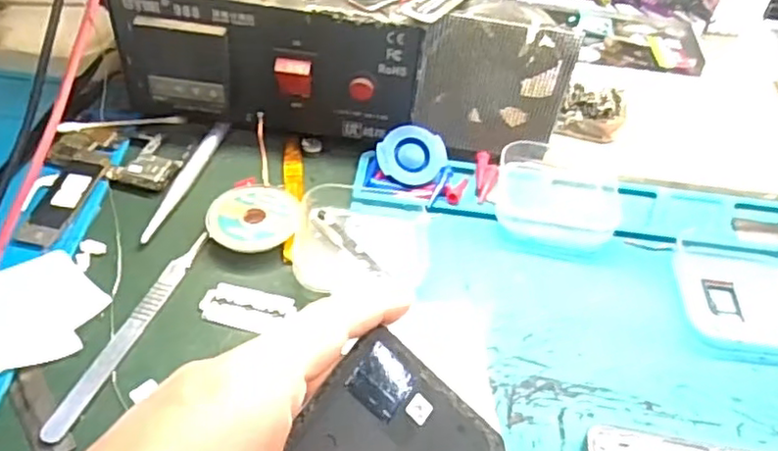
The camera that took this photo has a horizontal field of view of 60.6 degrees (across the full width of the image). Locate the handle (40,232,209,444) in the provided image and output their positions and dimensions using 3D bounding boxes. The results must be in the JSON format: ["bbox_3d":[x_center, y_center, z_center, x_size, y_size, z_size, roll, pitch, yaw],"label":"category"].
[{"bbox_3d":[-0.112,0.044,0.291,0.011,0.004,0.114,15,45,9],"label":"handle"}]

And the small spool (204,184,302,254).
[{"bbox_3d":[-0.068,-0.003,0.336,0.044,0.009,0.040,3,45,-3],"label":"small spool"}]

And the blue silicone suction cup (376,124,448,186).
[{"bbox_3d":[0.012,-0.039,0.367,0.036,0.006,0.034,24,73,0],"label":"blue silicone suction cup"}]

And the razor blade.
[{"bbox_3d":[-0.065,0.037,0.306,0.041,0.004,0.022,10,45,4],"label":"razor blade"}]

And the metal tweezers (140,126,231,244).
[{"bbox_3d":[-0.109,-0.026,0.357,0.011,0.004,0.094,13,45,6],"label":"metal tweezers"}]

